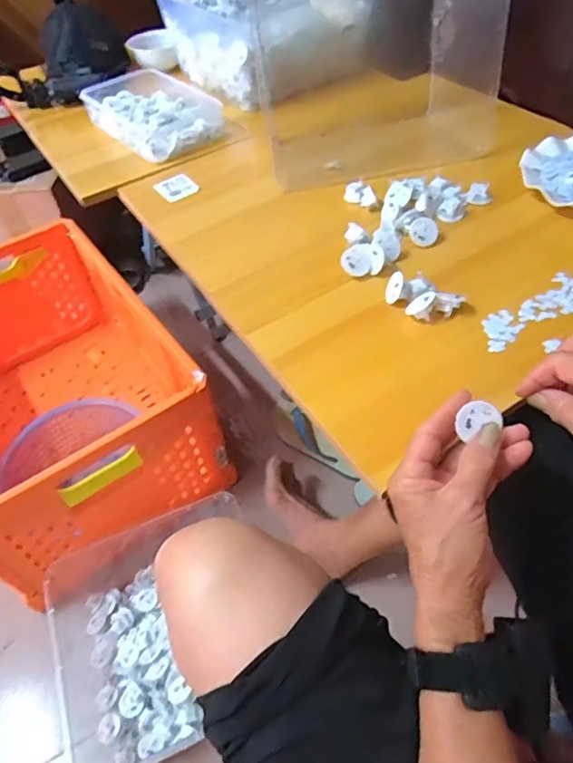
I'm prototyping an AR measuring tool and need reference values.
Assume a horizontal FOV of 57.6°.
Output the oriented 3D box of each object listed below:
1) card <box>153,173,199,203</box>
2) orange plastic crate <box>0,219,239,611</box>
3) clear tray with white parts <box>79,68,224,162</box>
[{"bbox_3d":[-0.157,-0.278,0.745,0.051,0.004,0.056,-32,59,-15],"label":"card"},{"bbox_3d":[-0.435,0.016,0.984,0.393,0.293,0.626,-31,54,-19],"label":"orange plastic crate"},{"bbox_3d":[-0.219,-0.445,0.854,0.165,0.038,0.246,-37,56,-23],"label":"clear tray with white parts"}]

